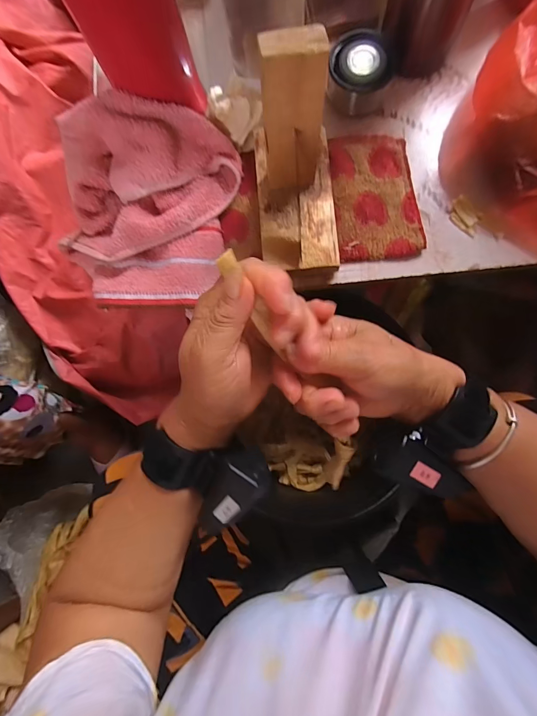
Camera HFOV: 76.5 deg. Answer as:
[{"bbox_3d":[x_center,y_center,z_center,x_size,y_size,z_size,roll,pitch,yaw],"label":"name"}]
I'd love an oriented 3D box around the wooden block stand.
[{"bbox_3d":[0.024,-0.147,0.270,0.069,0.134,0.115,-5,81,3],"label":"wooden block stand"}]

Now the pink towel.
[{"bbox_3d":[-0.118,-0.145,0.330,0.168,0.039,0.169,0,101,-2],"label":"pink towel"}]

